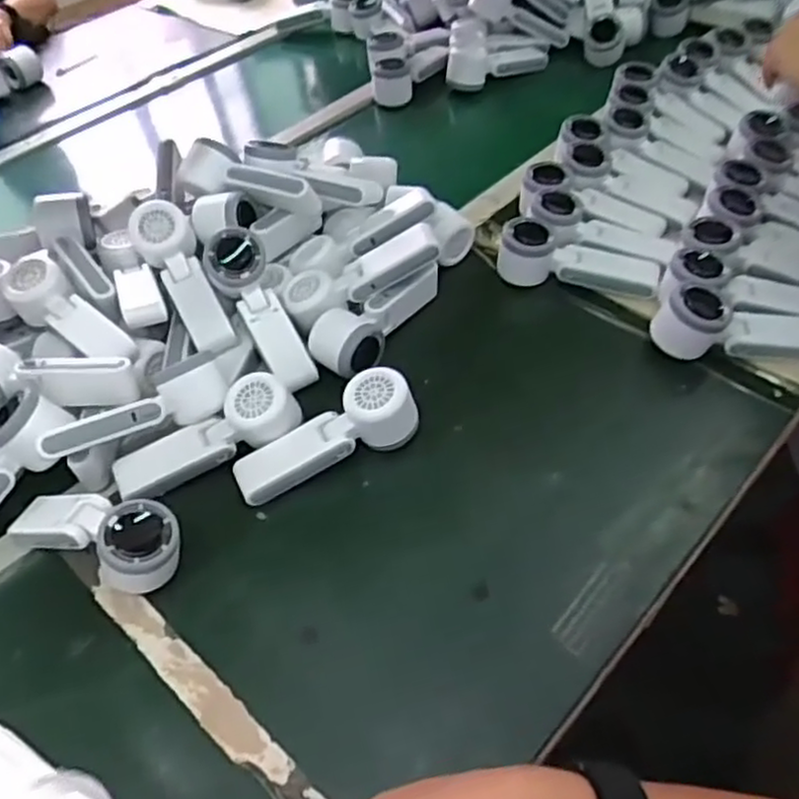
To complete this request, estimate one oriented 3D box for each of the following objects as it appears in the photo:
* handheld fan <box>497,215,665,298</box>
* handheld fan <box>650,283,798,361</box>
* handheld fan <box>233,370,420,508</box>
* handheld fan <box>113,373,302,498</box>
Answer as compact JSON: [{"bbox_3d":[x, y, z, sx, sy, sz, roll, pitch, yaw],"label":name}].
[{"bbox_3d":[0.189,-0.139,0.763,0.166,0.065,0.062,23,55,22],"label":"handheld fan"},{"bbox_3d":[0.323,-0.068,0.677,0.150,0.076,0.065,8,49,-7],"label":"handheld fan"},{"bbox_3d":[-0.063,0.035,0.636,0.167,0.049,0.059,-29,52,-2],"label":"handheld fan"},{"bbox_3d":[-0.168,0.029,0.625,0.160,0.038,0.056,-27,53,-18],"label":"handheld fan"}]

